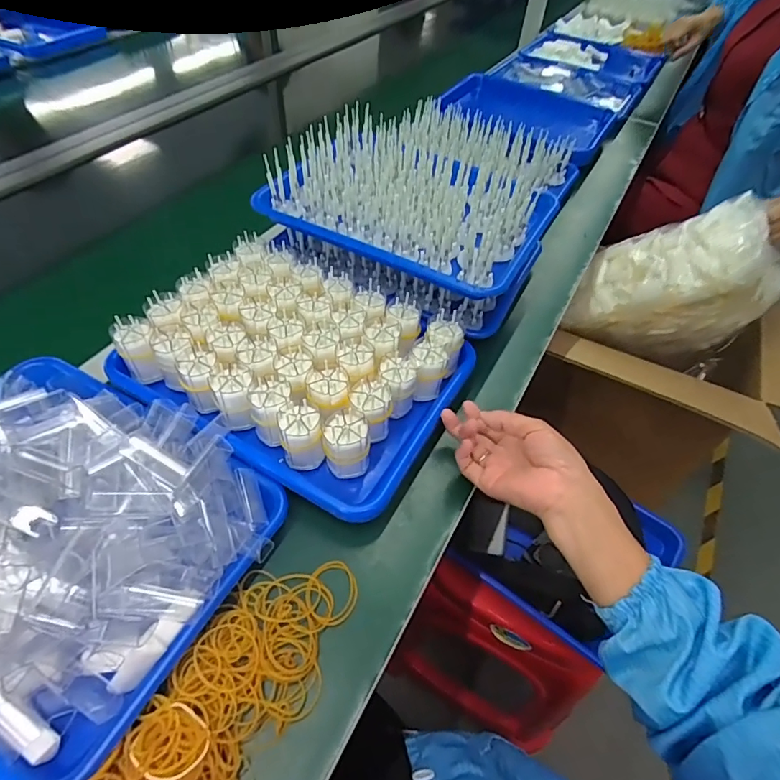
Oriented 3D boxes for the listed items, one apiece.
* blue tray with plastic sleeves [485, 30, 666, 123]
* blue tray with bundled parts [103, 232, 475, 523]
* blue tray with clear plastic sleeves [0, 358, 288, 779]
[{"bbox_3d":[0.472,-0.803,1.201,0.353,0.063,0.587,27,54,17],"label":"blue tray with plastic sleeves"},{"bbox_3d":[-0.096,-0.032,0.501,0.318,0.069,0.233,26,54,16],"label":"blue tray with bundled parts"},{"bbox_3d":[-0.276,0.097,0.381,0.327,0.076,0.254,21,52,13],"label":"blue tray with clear plastic sleeves"}]

